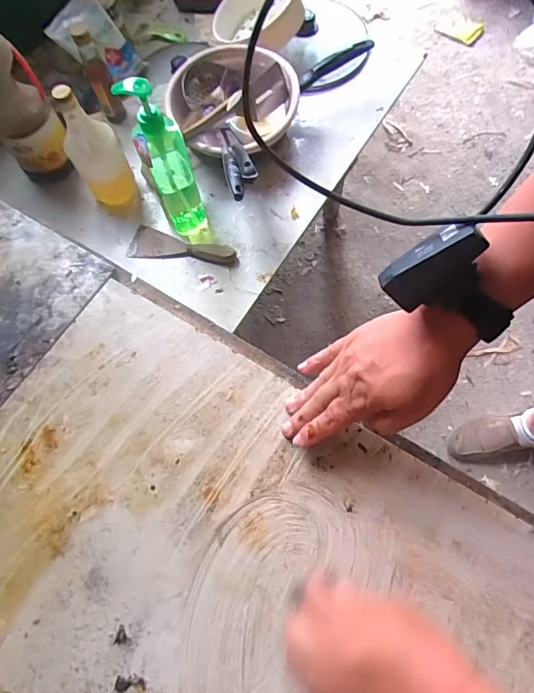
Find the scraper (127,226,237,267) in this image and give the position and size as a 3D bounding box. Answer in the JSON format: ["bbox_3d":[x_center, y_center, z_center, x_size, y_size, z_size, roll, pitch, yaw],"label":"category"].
[{"bbox_3d":[-0.155,-0.173,0.764,0.201,0.025,0.063,16,70,9],"label":"scraper"}]

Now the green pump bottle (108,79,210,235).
[{"bbox_3d":[-0.157,-0.288,0.681,0.072,0.259,0.075,-16,67,-4],"label":"green pump bottle"}]

